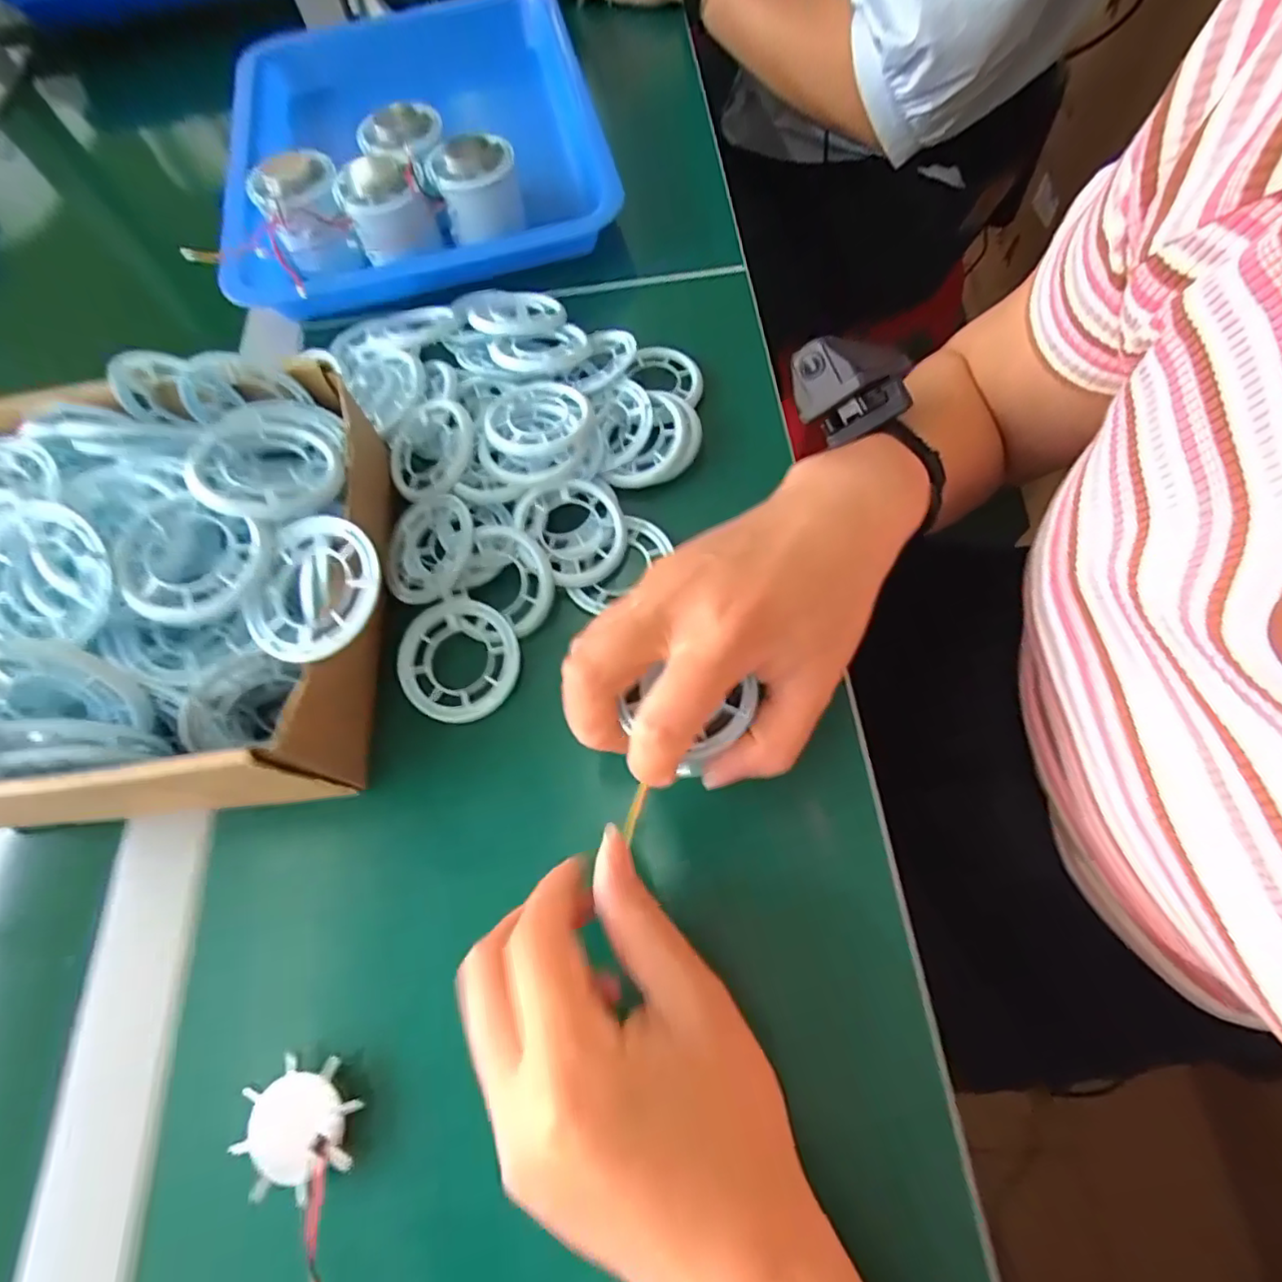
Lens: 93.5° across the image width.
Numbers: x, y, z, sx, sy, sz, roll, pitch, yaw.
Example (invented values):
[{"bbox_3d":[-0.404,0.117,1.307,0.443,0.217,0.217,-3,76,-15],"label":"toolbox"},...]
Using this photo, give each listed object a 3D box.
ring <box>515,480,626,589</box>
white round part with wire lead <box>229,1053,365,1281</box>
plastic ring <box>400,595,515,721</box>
[{"bbox_3d":[-0.035,-0.055,0.311,0.053,0.014,0.053,2,80,-10],"label":"ring"},{"bbox_3d":[-0.106,0.202,0.211,0.039,0.015,0.108,-34,68,-9],"label":"white round part with wire lead"},{"bbox_3d":[-0.088,0.010,0.293,0.057,0.007,0.058,-1,78,4],"label":"plastic ring"}]

